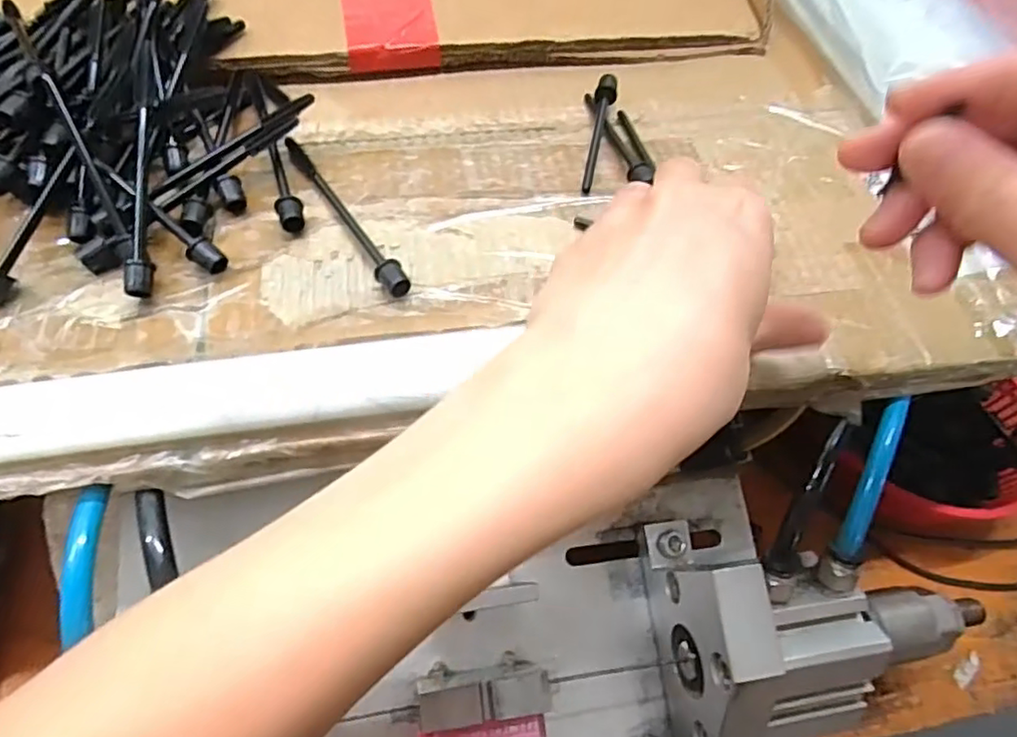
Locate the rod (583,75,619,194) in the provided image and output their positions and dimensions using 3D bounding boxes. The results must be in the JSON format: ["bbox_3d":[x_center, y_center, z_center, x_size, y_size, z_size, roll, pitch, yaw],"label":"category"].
[{"bbox_3d":[0.042,-0.111,0.295,0.010,0.012,0.073,13,57,4],"label":"rod"}]

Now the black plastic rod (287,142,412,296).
[{"bbox_3d":[-0.067,-0.065,0.259,0.010,0.009,0.100,-27,63,-20],"label":"black plastic rod"}]

